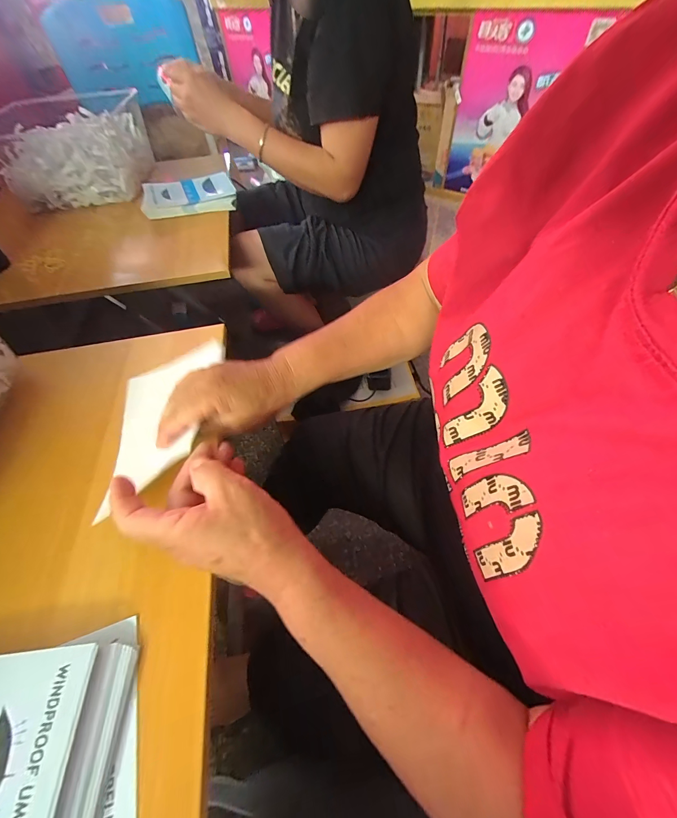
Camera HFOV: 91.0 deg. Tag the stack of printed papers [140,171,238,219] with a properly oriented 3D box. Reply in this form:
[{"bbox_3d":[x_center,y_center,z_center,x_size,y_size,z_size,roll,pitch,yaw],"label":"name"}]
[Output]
[{"bbox_3d":[-0.318,-0.458,0.707,0.186,0.043,0.131,-21,55,-12],"label":"stack of printed papers"}]

